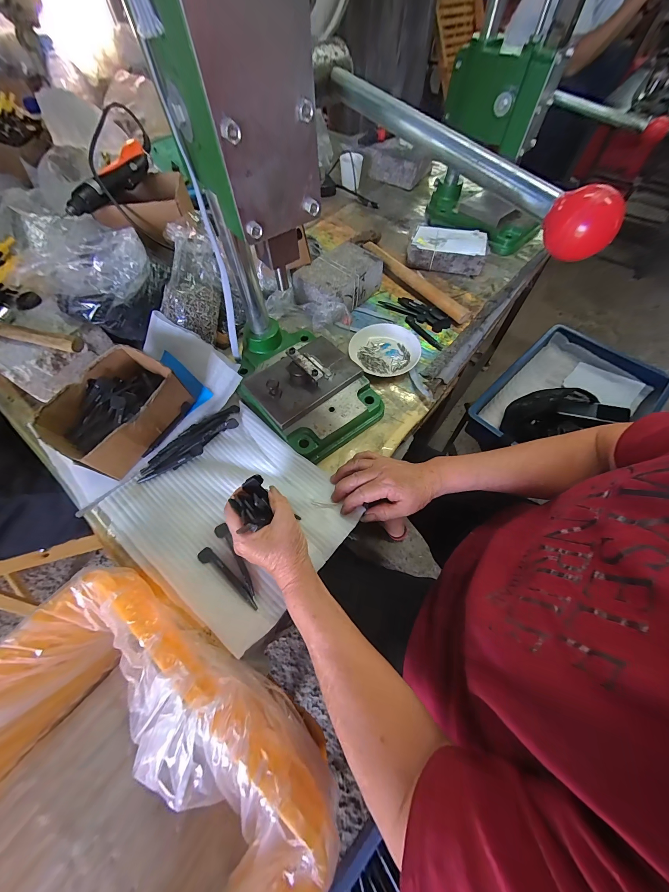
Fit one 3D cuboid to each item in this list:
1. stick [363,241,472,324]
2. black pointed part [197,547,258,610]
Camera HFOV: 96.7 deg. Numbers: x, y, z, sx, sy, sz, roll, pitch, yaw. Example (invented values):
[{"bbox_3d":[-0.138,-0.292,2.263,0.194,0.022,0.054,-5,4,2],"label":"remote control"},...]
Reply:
[{"bbox_3d":[0.159,-0.336,0.600,0.031,0.024,0.290,-33,65,-16],"label":"stick"},{"bbox_3d":[-0.127,0.156,0.353,0.098,0.005,0.016,35,67,18],"label":"black pointed part"}]

